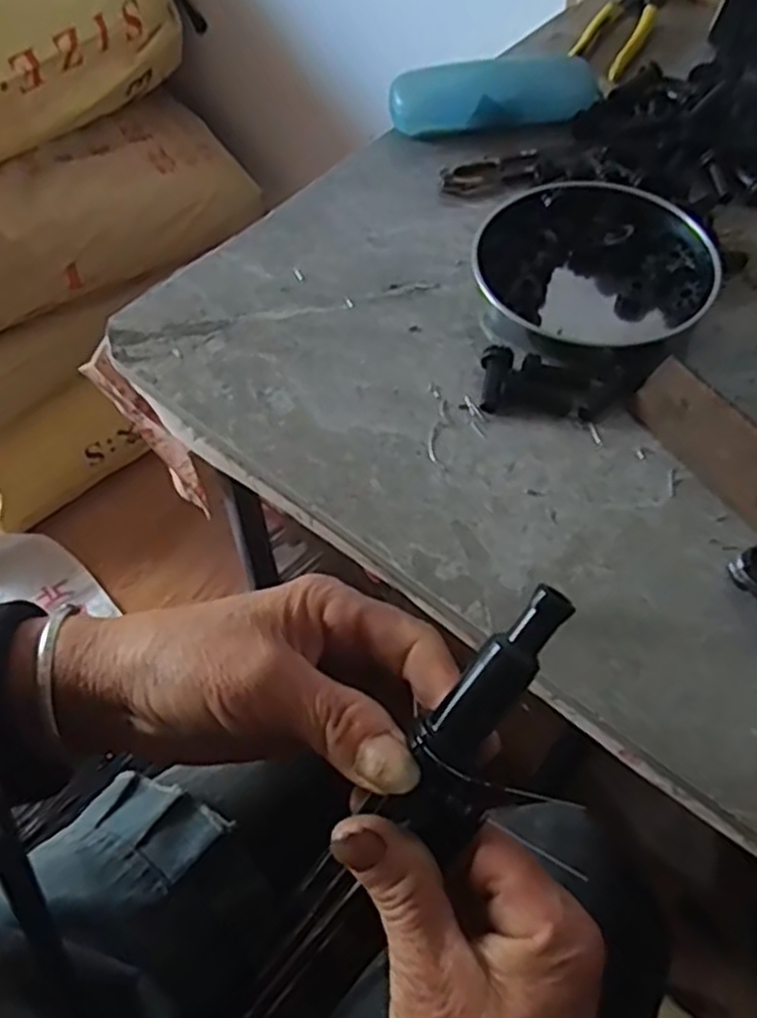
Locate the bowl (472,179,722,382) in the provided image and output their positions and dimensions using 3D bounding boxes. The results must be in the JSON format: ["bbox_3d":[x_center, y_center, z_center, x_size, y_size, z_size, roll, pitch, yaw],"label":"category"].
[{"bbox_3d":[0.126,-0.139,0.474,0.132,0.027,0.144,0,57,0],"label":"bowl"}]

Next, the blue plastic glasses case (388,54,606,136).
[{"bbox_3d":[0.085,-0.299,0.576,0.150,0.032,0.046,-6,57,-4],"label":"blue plastic glasses case"}]

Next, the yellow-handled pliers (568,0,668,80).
[{"bbox_3d":[0.203,-0.403,0.658,0.047,0.016,0.160,23,60,14],"label":"yellow-handled pliers"}]

